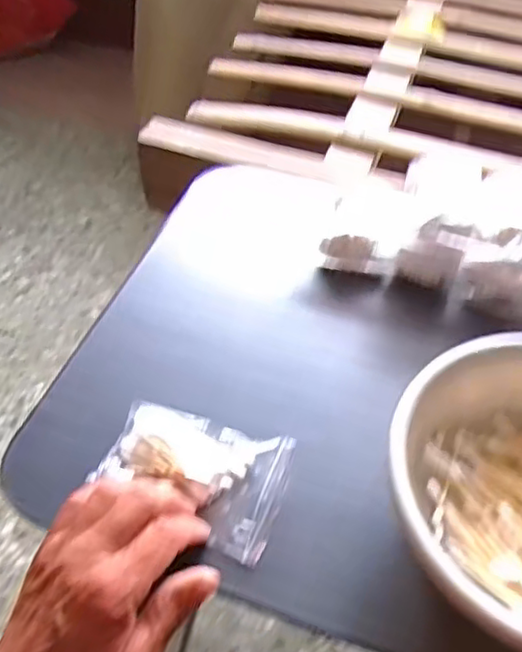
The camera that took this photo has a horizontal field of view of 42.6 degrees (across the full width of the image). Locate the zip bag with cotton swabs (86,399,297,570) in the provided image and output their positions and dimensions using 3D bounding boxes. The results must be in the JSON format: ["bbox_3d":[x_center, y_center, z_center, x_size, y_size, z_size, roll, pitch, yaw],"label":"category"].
[{"bbox_3d":[-0.042,0.091,0.426,0.116,0.021,0.077,16,53,15],"label":"zip bag with cotton swabs"}]

